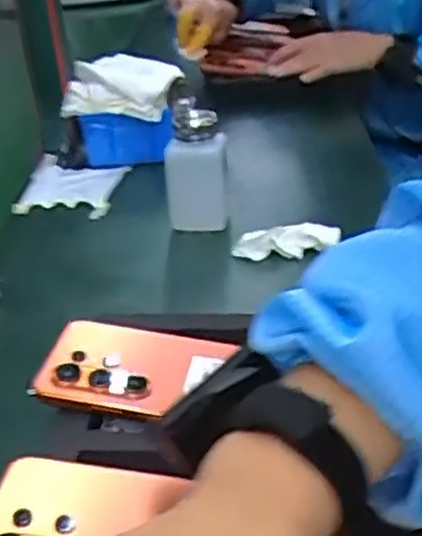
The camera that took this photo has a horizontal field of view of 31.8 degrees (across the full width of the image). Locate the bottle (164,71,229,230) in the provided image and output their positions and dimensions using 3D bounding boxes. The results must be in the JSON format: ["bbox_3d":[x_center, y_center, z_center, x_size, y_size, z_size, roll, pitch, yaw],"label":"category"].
[{"bbox_3d":[-0.013,-0.097,0.677,0.056,0.140,0.046,-5,28,3],"label":"bottle"}]

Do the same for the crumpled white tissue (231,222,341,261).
[{"bbox_3d":[0.067,-0.019,0.640,0.092,0.032,0.019,-8,28,-3],"label":"crumpled white tissue"}]

